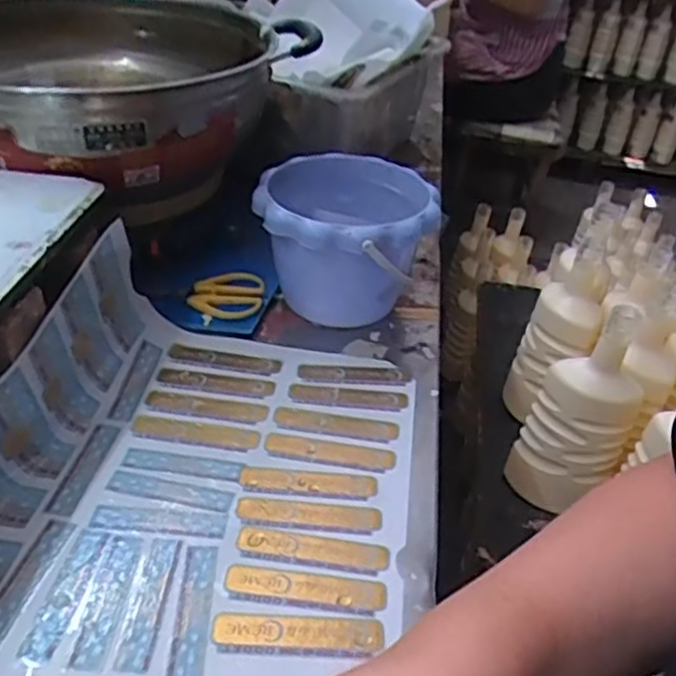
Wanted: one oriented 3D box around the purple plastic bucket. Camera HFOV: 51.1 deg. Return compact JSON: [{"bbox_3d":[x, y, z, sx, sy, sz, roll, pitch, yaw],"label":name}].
[{"bbox_3d":[0.006,-0.081,0.628,0.150,0.115,0.150,12,38,10],"label":"purple plastic bucket"}]

